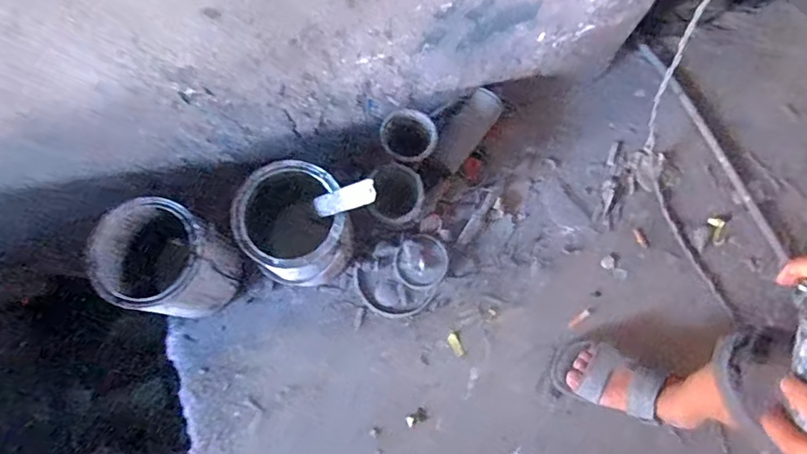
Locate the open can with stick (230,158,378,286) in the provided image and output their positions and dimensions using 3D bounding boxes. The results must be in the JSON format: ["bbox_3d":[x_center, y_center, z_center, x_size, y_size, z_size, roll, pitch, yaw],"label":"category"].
[{"bbox_3d":[-0.157,-0.013,0.826,0.192,0.283,0.167,-40,80,-9],"label":"open can with stick"}]

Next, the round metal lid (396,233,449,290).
[{"bbox_3d":[0.032,0.063,0.935,0.090,0.012,0.095,1,98,6],"label":"round metal lid"}]

